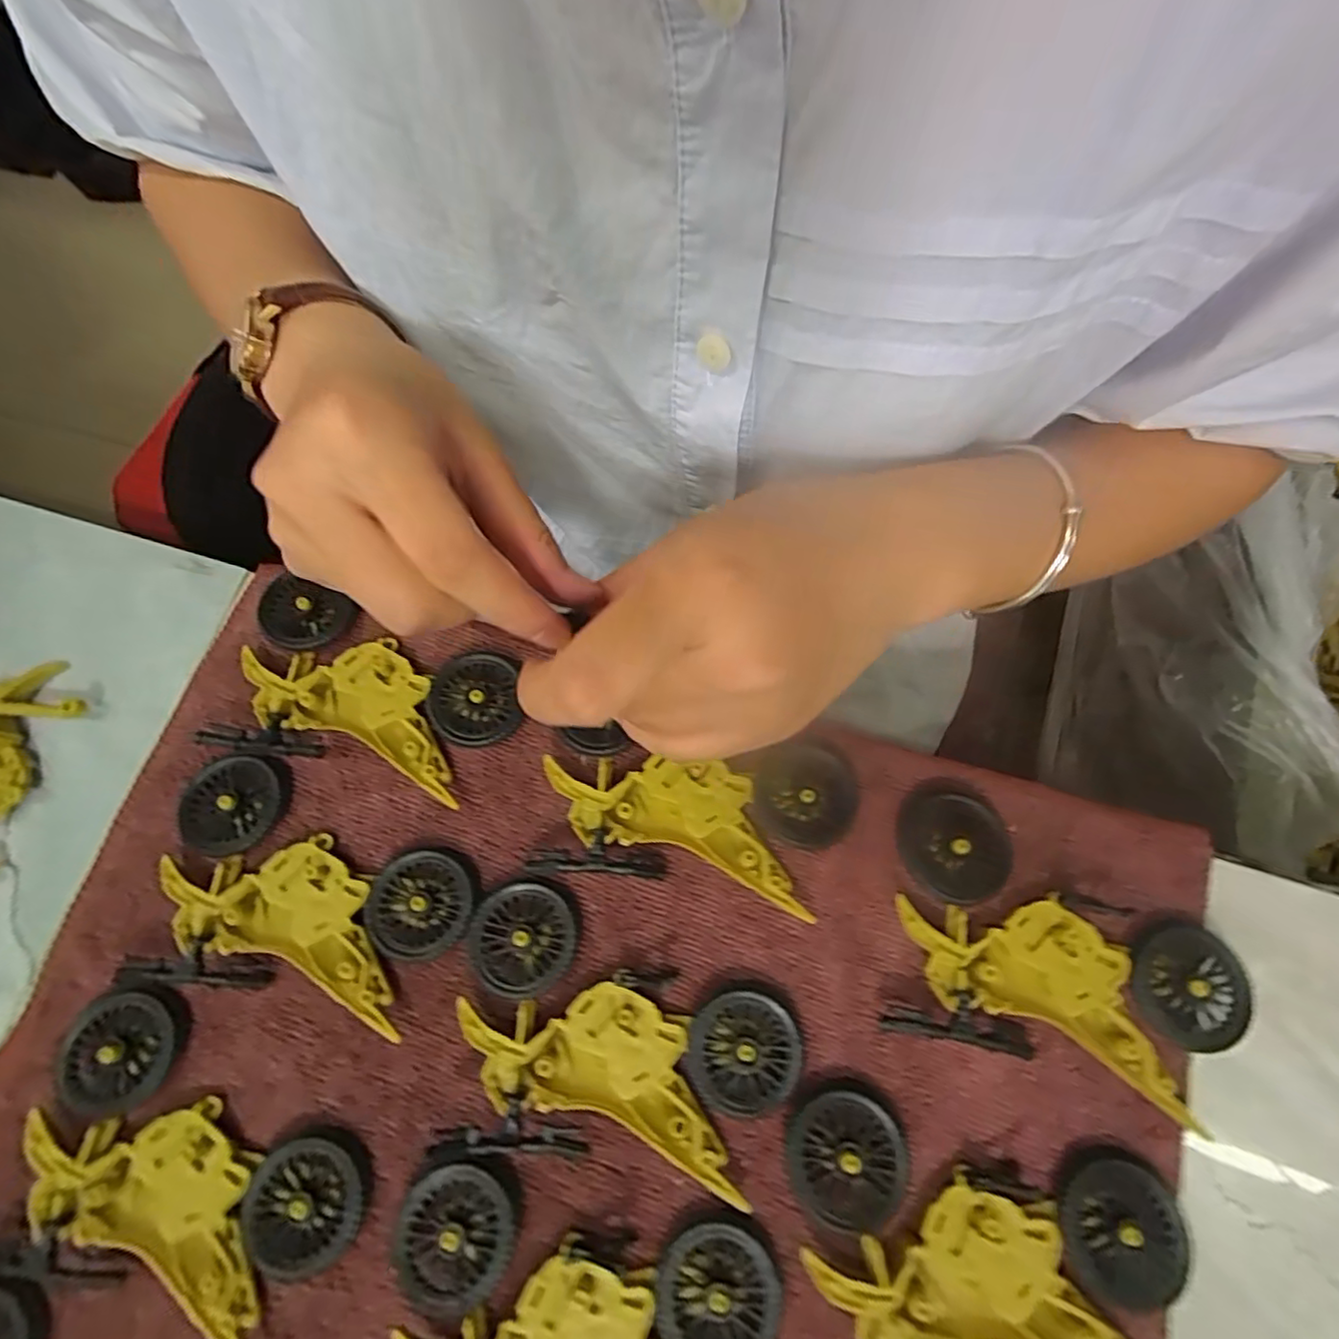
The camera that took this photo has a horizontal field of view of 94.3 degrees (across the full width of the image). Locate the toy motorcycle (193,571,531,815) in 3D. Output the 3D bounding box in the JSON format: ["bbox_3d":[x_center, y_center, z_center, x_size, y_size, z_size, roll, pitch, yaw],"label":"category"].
[{"bbox_3d":[-0.120,0.011,0.244,0.113,0.015,0.067,19,75,7],"label":"toy motorcycle"}]

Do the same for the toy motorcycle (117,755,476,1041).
[{"bbox_3d":[-0.129,0.079,0.224,0.111,0.015,0.073,10,74,5],"label":"toy motorcycle"}]

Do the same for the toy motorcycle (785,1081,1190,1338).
[{"bbox_3d":[0.093,0.175,0.187,0.112,0.014,0.073,5,74,3],"label":"toy motorcycle"}]

